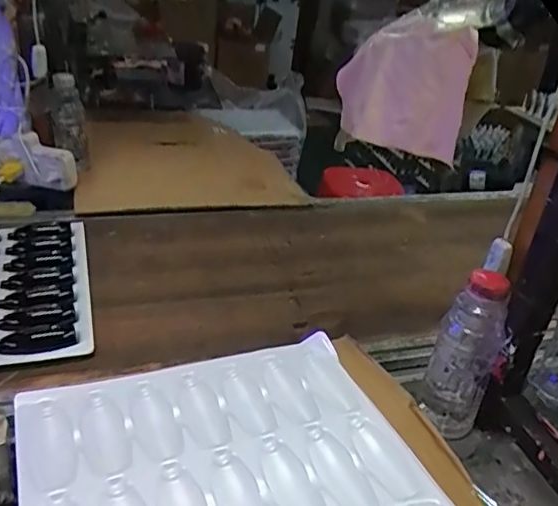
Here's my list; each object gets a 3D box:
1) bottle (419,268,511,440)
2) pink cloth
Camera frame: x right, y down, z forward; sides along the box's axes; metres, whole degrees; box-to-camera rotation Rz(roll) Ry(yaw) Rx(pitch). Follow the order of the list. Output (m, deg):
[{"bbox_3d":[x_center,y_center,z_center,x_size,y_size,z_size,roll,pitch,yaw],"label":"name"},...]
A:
[{"bbox_3d":[0.202,0.102,0.609,0.061,0.171,0.059,28,39,32],"label":"bottle"},{"bbox_3d":[0.112,-0.162,0.557,0.022,0.116,0.144,-16,34,-43],"label":"pink cloth"}]

